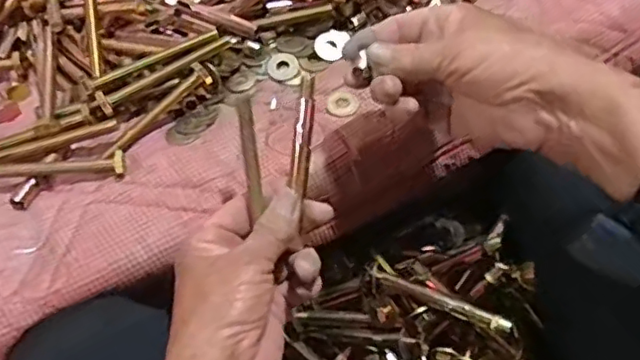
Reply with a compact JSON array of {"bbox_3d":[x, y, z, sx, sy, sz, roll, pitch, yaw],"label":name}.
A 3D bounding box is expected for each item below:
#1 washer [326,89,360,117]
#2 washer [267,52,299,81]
[{"bbox_3d":[0.017,-0.058,0.457,0.024,0.004,0.024,0,62,-11],"label":"washer"},{"bbox_3d":[-0.029,-0.089,0.477,0.023,0.006,0.027,-23,56,-13],"label":"washer"}]

